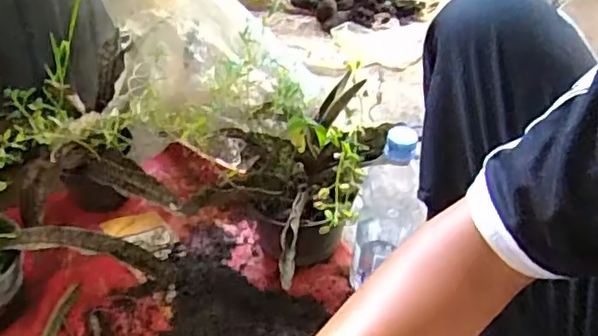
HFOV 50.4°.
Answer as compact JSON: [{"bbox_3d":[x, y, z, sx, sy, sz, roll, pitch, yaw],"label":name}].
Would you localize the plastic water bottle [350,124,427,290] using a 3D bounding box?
[{"bbox_3d":[0.107,0.045,0.746,0.072,0.213,0.074,8,44,8],"label":"plastic water bottle"}]

